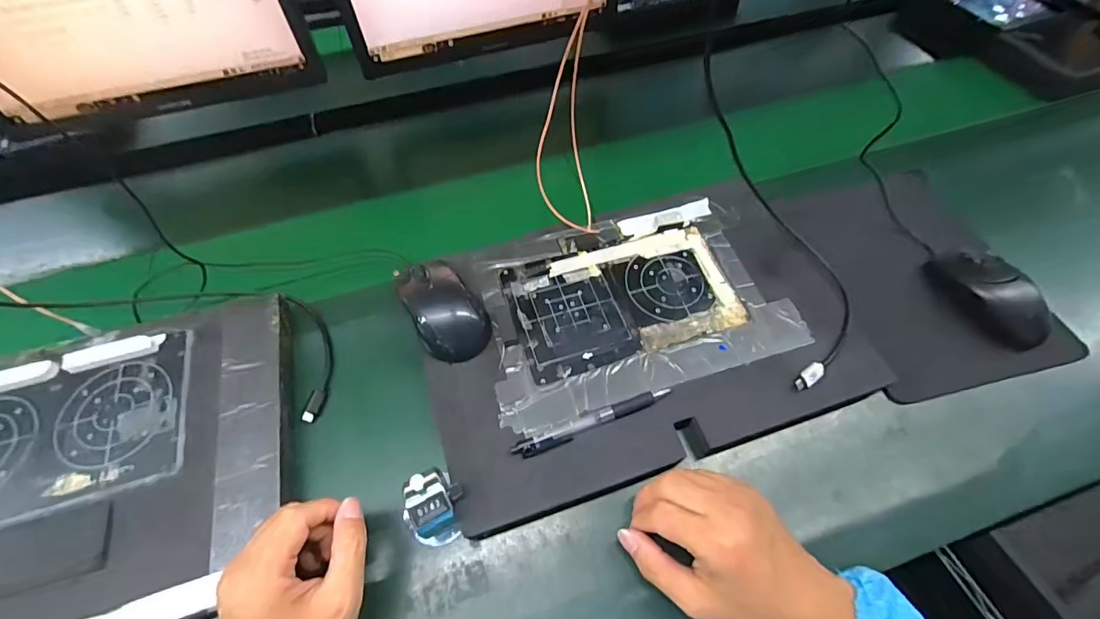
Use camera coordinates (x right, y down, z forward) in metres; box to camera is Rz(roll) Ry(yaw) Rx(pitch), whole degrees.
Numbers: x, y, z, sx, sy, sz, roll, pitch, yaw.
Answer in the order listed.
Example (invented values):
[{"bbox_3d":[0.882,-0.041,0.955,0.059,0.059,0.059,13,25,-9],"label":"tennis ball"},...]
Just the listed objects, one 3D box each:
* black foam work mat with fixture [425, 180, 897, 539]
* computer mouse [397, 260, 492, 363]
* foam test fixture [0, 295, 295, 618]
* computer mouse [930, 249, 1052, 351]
[{"bbox_3d":[0.081,0.017,0.449,0.400,0.044,0.261,-16,59,-9],"label":"black foam work mat with fixture"},{"bbox_3d":[-0.098,-0.003,0.430,0.059,0.036,0.100,-30,62,-17],"label":"computer mouse"},{"bbox_3d":[-0.410,0.146,0.375,0.379,0.042,0.259,-15,59,-8],"label":"foam test fixture"},{"bbox_3d":[0.446,-0.018,0.464,0.064,0.032,0.113,-15,59,-8],"label":"computer mouse"}]

